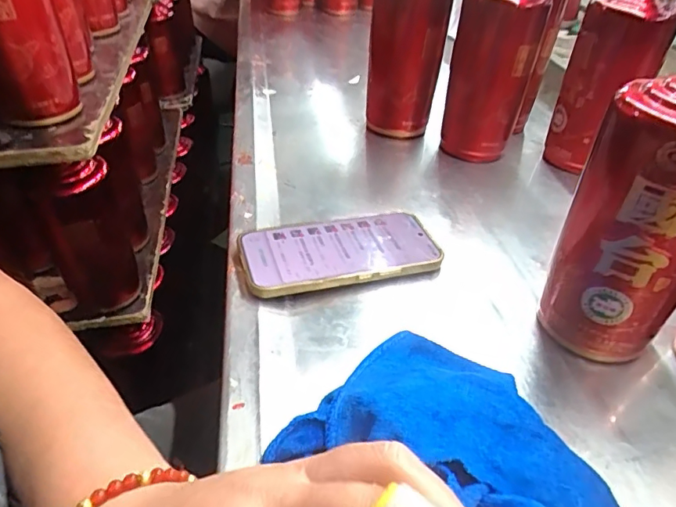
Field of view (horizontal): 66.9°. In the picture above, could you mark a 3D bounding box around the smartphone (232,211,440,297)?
[{"bbox_3d":[0.000,-0.002,0.426,0.159,0.011,0.077,-11,46,-14],"label":"smartphone"}]

